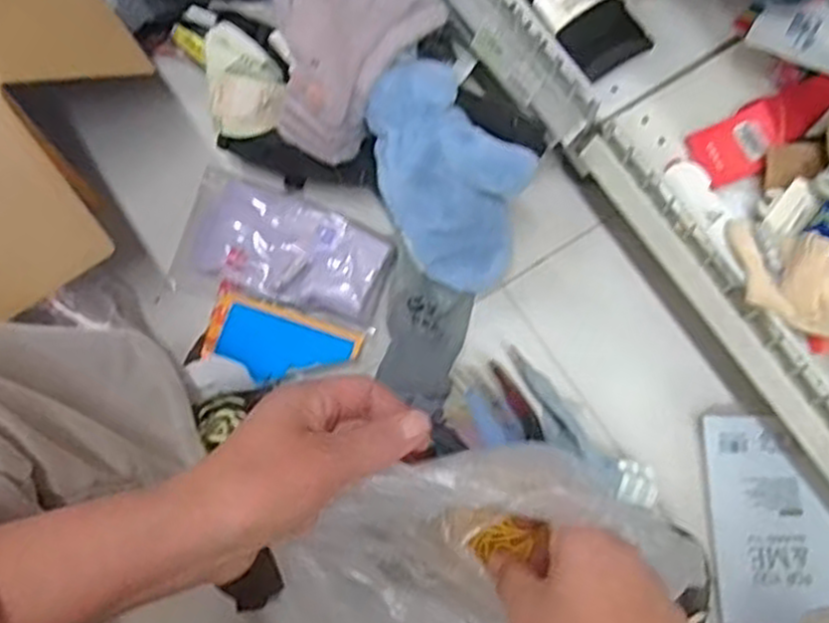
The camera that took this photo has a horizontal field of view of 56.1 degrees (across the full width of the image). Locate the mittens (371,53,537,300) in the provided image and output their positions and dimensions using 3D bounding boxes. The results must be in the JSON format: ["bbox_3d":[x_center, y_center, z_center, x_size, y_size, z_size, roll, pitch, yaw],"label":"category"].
[{"bbox_3d":[0.034,-0.121,0.714,0.141,0.056,0.213,-37,104,22],"label":"mittens"}]

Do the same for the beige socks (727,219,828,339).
[{"bbox_3d":[0.307,-0.022,0.627,0.121,0.055,0.065,33,76,7],"label":"beige socks"}]

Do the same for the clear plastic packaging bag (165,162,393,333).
[{"bbox_3d":[-0.129,-0.062,0.775,0.216,0.037,0.127,16,75,3],"label":"clear plastic packaging bag"}]

